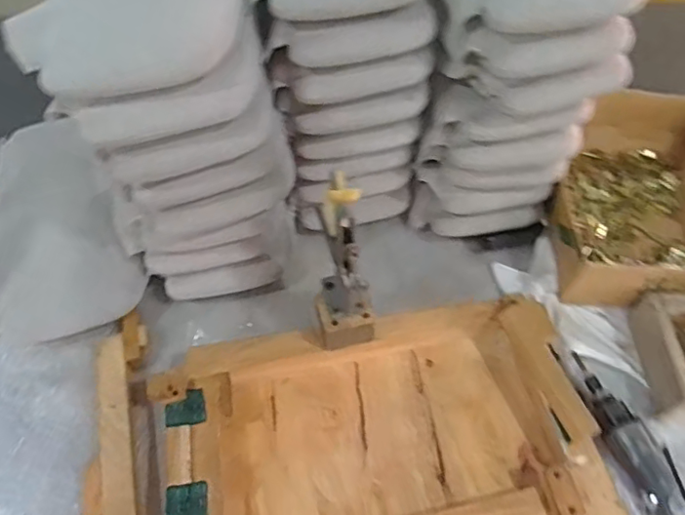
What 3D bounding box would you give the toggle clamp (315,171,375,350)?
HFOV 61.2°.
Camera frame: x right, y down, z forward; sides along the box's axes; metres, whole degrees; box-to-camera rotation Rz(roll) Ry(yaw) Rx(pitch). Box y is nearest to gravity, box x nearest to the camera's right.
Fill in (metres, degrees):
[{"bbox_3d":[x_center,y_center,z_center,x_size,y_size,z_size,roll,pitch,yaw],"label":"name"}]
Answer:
[{"bbox_3d":[0.004,0.013,0.699,0.070,0.229,0.099,-4,55,-4],"label":"toggle clamp"}]

